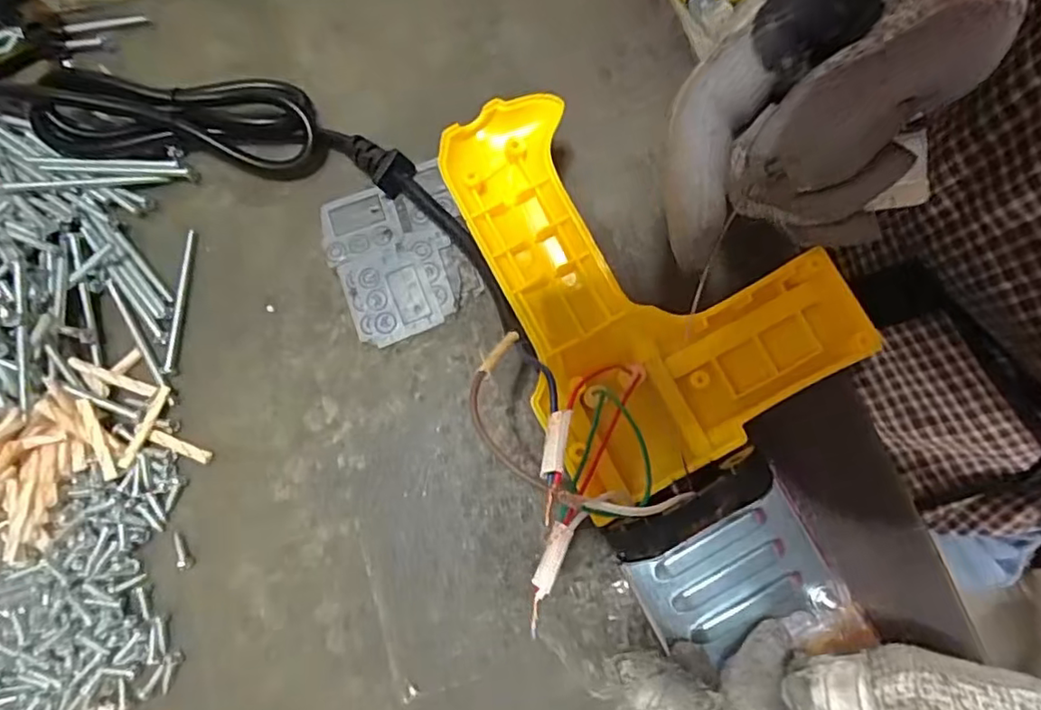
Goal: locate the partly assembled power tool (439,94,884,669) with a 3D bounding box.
[{"bbox_3d":[0.057,-0.008,0.213,0.119,0.052,0.202,-21,77,-4],"label":"partly assembled power tool"}]

